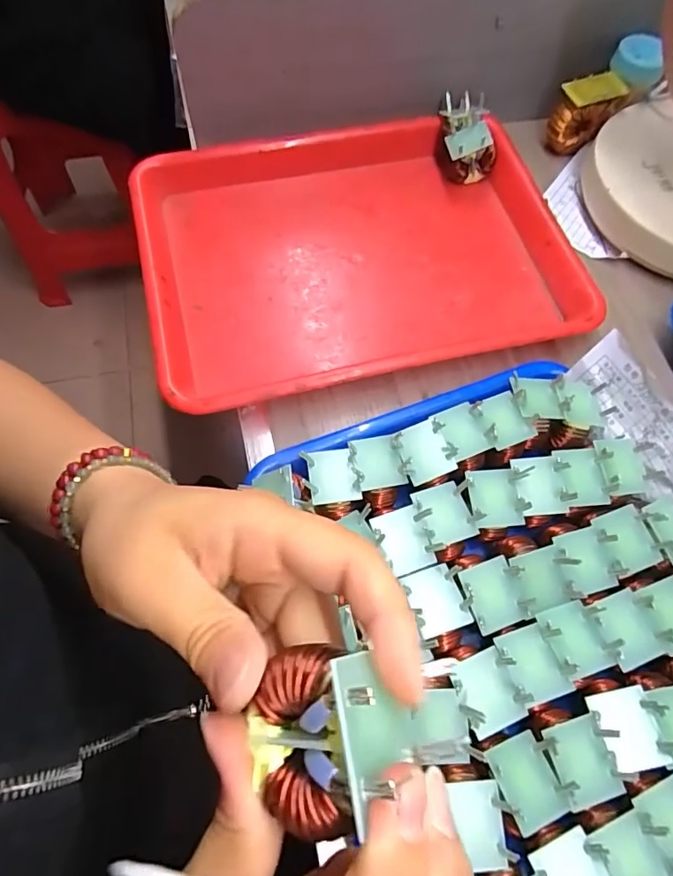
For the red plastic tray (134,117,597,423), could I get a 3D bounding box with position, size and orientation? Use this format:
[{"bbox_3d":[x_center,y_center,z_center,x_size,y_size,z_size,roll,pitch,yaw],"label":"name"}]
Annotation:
[{"bbox_3d":[0.015,-0.152,0.406,0.326,0.036,0.243,-14,67,-8],"label":"red plastic tray"}]

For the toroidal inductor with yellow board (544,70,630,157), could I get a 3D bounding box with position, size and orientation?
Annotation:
[{"bbox_3d":[0.227,-0.299,0.465,0.060,0.061,0.026,-16,67,-9],"label":"toroidal inductor with yellow board"}]

